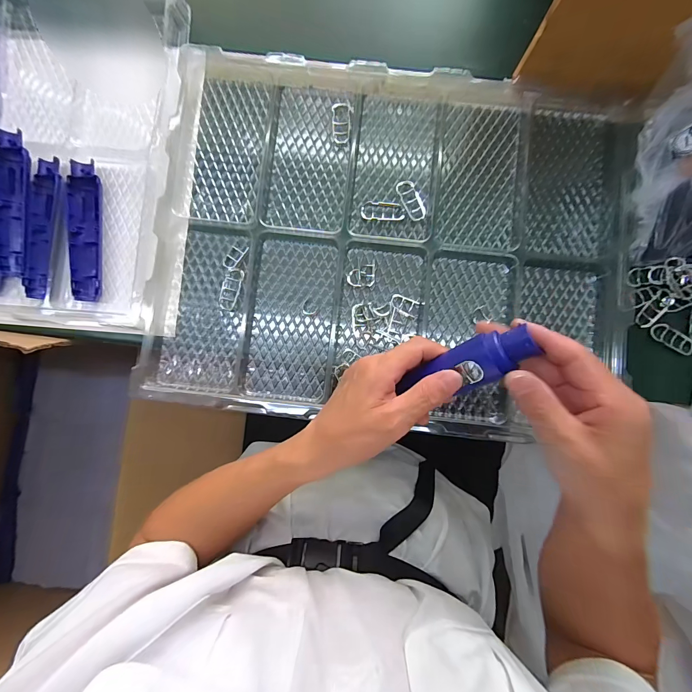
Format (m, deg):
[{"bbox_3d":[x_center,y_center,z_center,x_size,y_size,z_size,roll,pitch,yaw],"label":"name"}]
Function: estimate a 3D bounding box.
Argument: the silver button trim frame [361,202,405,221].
[{"bbox_3d":[0.046,-0.167,0.413,0.053,0.004,0.024,5,85,0],"label":"silver button trim frame"}]

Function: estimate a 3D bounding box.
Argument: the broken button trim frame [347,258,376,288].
[{"bbox_3d":[0.019,-0.089,0.403,0.033,0.004,0.035,2,85,0],"label":"broken button trim frame"}]

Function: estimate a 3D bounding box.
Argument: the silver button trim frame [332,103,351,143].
[{"bbox_3d":[-0.006,-0.279,0.415,0.025,0.006,0.055,-2,83,13],"label":"silver button trim frame"}]

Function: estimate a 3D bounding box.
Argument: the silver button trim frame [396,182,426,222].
[{"bbox_3d":[0.081,-0.180,0.411,0.024,0.004,0.055,-24,86,-2],"label":"silver button trim frame"}]

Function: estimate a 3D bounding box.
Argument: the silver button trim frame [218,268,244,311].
[{"bbox_3d":[-0.138,-0.069,0.401,0.023,0.005,0.051,15,86,1],"label":"silver button trim frame"}]

